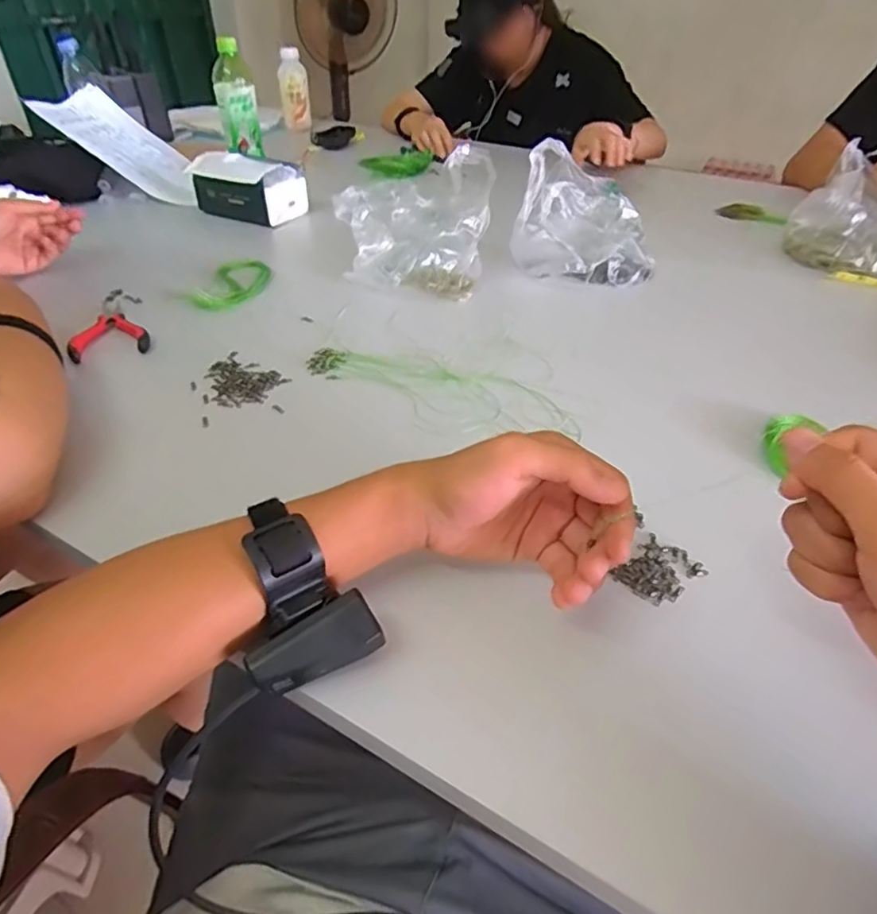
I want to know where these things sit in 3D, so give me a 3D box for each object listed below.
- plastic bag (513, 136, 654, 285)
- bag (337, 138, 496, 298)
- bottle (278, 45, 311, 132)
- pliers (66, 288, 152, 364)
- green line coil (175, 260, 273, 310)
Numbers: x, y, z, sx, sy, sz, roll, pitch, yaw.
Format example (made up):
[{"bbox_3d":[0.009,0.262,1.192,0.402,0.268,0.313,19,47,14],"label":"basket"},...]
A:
[{"bbox_3d":[0.177,-0.281,0.701,0.166,0.137,0.128,10,41,11],"label":"plastic bag"},{"bbox_3d":[-0.031,-0.280,0.709,0.177,0.111,0.144,5,41,6],"label":"bag"},{"bbox_3d":[-0.323,-0.818,1.333,0.064,0.153,0.054,-7,41,-8],"label":"bottle"},{"bbox_3d":[-0.358,-0.150,0.648,0.072,0.018,0.162,-16,43,-18],"label":"pliers"},{"bbox_3d":[-0.248,-0.214,0.722,0.088,0.015,0.124,24,46,26],"label":"green line coil"}]

